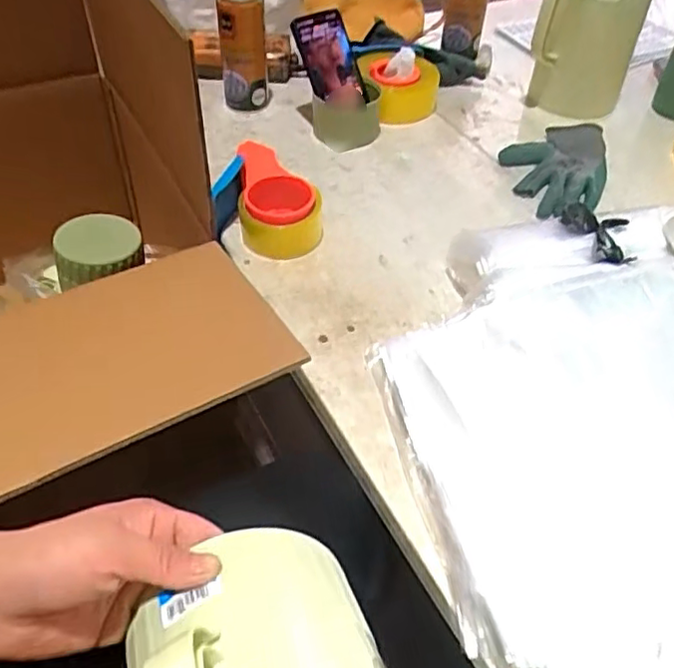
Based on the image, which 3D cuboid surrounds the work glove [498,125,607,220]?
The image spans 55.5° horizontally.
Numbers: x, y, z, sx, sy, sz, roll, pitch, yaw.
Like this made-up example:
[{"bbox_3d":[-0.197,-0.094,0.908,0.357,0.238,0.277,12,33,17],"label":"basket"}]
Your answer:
[{"bbox_3d":[0.290,-0.225,0.859,0.135,0.030,0.229,12,48,9],"label":"work glove"}]

